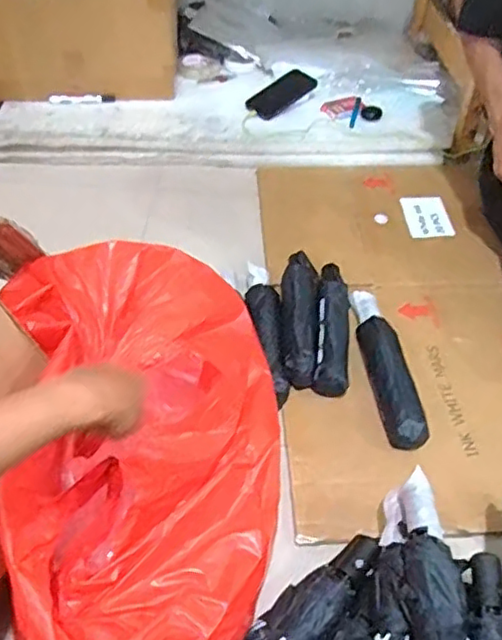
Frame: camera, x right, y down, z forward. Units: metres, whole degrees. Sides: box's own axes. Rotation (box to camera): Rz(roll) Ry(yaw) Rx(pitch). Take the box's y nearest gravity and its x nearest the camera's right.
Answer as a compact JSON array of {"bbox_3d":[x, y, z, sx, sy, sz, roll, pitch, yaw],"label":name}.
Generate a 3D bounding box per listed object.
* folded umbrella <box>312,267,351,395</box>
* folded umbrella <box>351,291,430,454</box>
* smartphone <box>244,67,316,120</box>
[{"bbox_3d":[0.134,0.004,1.050,0.056,0.041,0.280,6,48,4],"label":"folded umbrella"},{"bbox_3d":[0.209,0.067,0.997,0.073,0.059,0.297,-4,48,-6],"label":"folded umbrella"},{"bbox_3d":[0.072,-0.525,1.466,0.184,0.009,0.095,-39,64,-22],"label":"smartphone"}]

